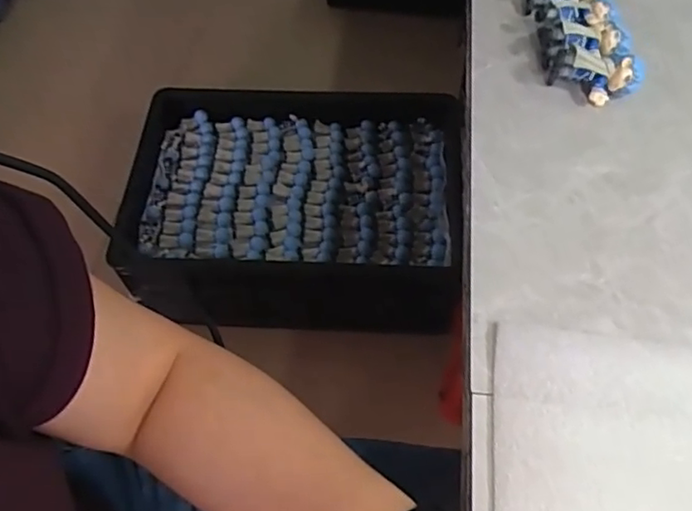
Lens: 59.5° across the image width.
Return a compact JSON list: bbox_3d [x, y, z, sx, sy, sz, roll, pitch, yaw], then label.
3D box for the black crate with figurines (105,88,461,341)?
[{"bbox_3d":[-0.097,-0.094,1.170,0.591,0.198,0.413,5,59,4],"label":"black crate with figurines"}]

